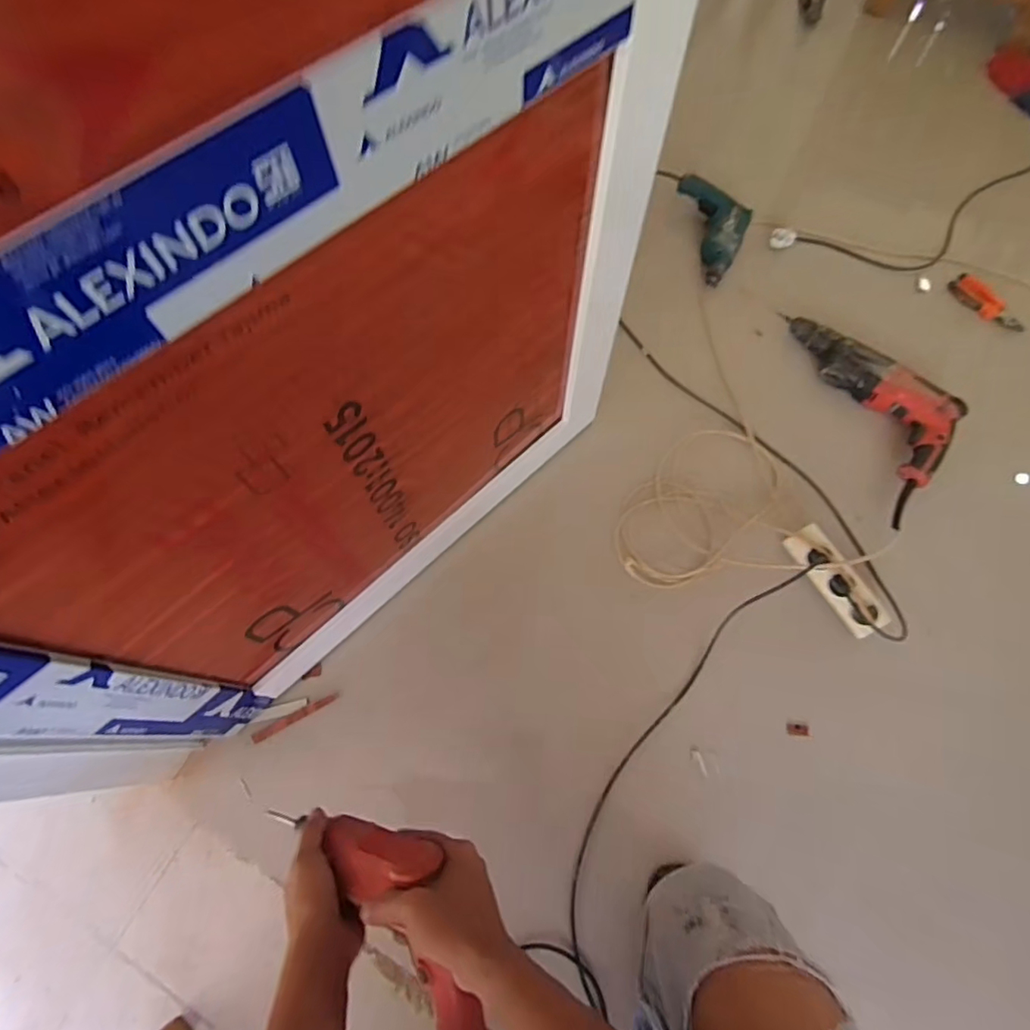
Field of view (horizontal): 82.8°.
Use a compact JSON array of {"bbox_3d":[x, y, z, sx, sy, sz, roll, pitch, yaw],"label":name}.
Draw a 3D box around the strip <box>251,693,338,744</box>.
[{"bbox_3d":[-0.336,0.308,0.893,0.133,0.008,0.015,-29,74,-11],"label":"strip"}]

